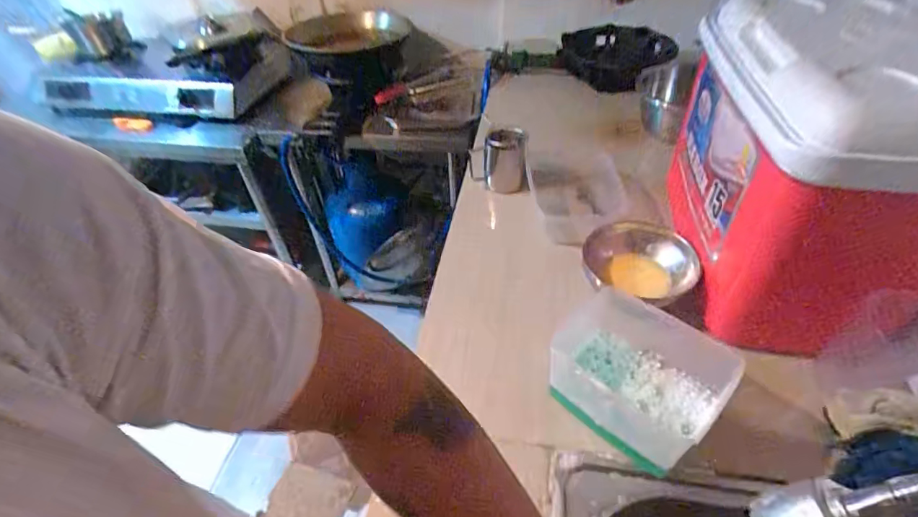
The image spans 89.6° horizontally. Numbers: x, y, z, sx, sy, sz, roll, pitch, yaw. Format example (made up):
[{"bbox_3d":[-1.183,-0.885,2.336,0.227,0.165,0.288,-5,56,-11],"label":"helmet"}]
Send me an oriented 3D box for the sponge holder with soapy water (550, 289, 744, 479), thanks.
[{"bbox_3d":[0.195,0.125,0.517,0.172,0.092,0.140,32,53,32],"label":"sponge holder with soapy water"}]

